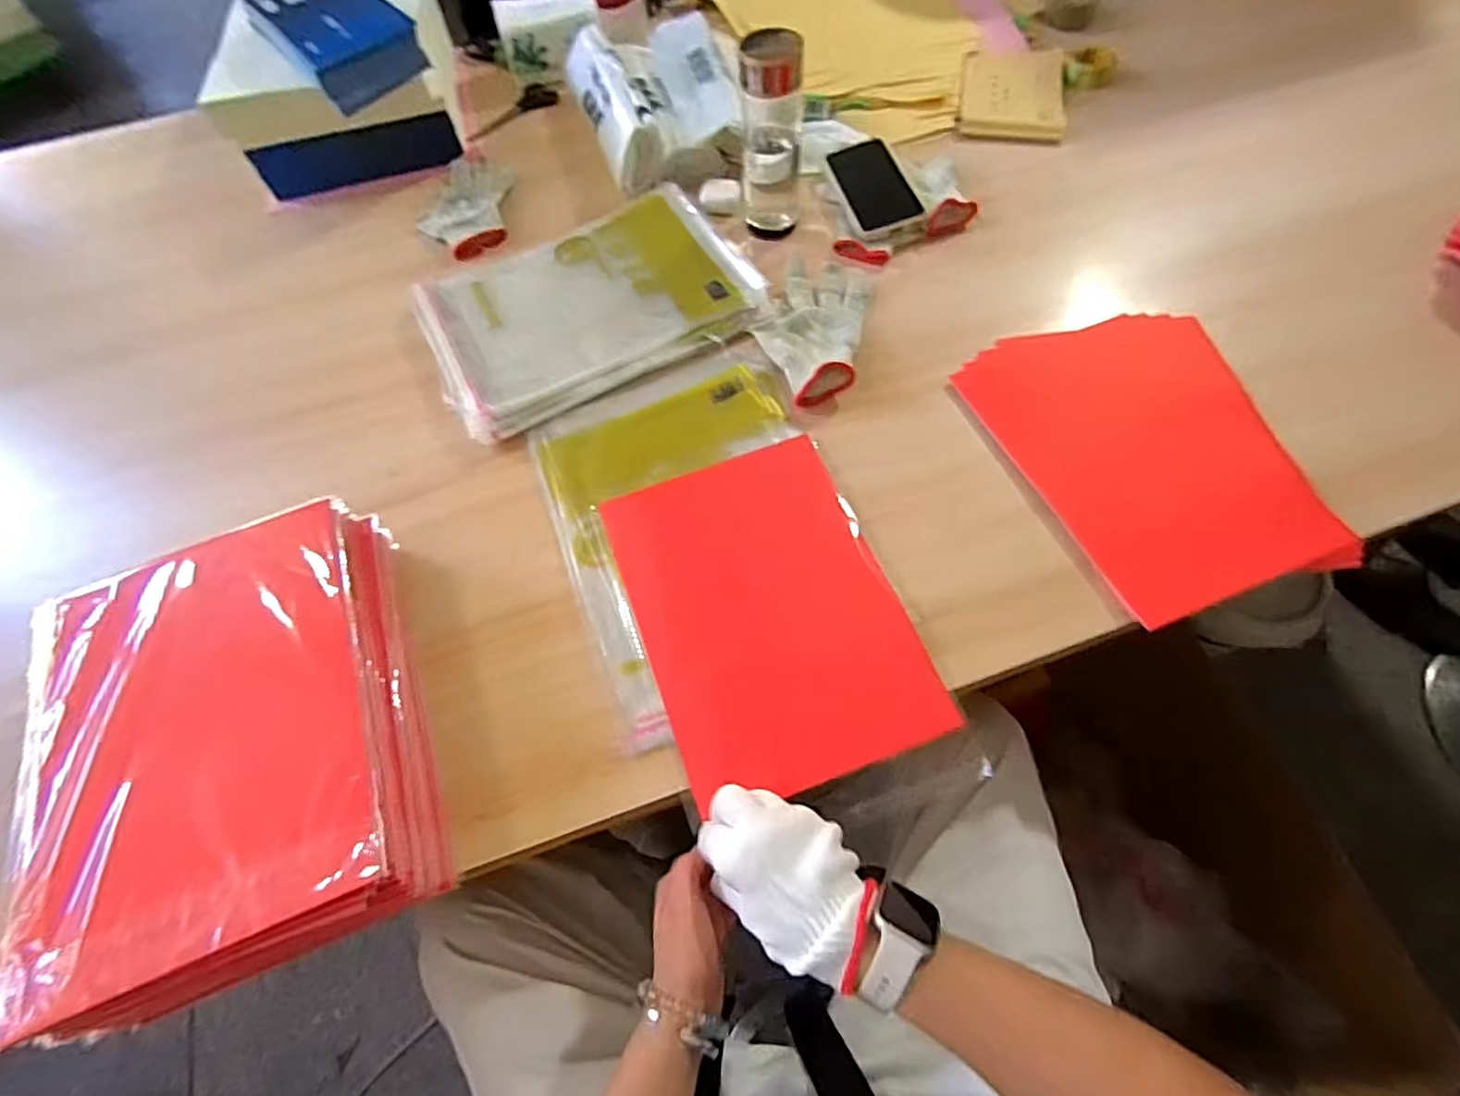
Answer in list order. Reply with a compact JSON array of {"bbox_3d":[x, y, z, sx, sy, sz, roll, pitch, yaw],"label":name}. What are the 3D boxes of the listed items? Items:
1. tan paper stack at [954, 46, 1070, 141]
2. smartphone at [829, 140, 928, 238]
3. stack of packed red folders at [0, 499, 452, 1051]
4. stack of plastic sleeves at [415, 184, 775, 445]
[{"bbox_3d":[0.387,-0.623,0.857,0.135,0.014,0.207,10,63,9],"label":"tan paper stack"},{"bbox_3d":[0.172,-0.444,0.763,0.083,0.010,0.176,-13,62,2],"label":"smartphone"},{"bbox_3d":[-0.358,0.139,0.453,0.232,0.086,0.300,-21,63,-7],"label":"stack of packed red folders"},{"bbox_3d":[-0.159,-0.277,0.701,0.347,0.020,0.263,-26,63,-10],"label":"stack of plastic sleeves"}]

